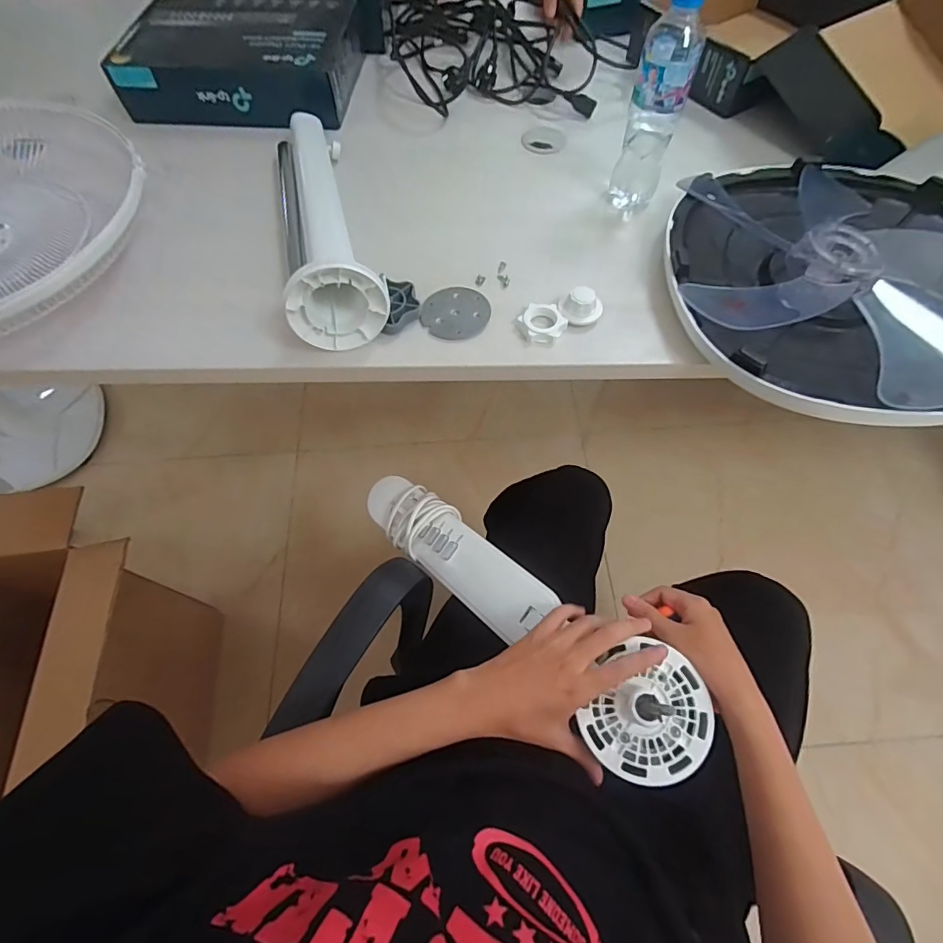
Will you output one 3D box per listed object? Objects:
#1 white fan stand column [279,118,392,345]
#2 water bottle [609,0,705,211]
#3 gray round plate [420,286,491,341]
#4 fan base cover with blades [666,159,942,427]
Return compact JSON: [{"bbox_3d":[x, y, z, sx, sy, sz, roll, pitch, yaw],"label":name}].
[{"bbox_3d":[-0.195,-0.335,0.593,0.103,0.091,0.414,-15,64,-7],"label":"white fan stand column"},{"bbox_3d":[0.220,-0.434,0.583,0.063,0.212,0.060,19,65,10],"label":"water bottle"},{"bbox_3d":[-0.018,-0.190,0.575,0.074,0.007,0.078,0,63,0],"label":"gray round plate"},{"bbox_3d":[0.425,-0.225,0.549,0.382,0.074,0.378,7,63,4],"label":"fan base cover with blades"}]

